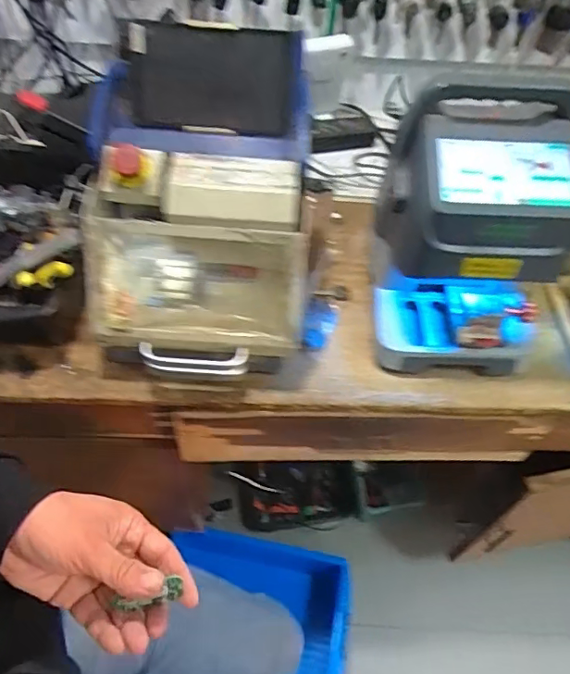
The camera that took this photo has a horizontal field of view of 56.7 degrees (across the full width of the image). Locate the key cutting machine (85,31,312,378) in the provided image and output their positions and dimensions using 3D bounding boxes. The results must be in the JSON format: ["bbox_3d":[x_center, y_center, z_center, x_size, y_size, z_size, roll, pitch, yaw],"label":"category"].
[{"bbox_3d":[-0.108,-0.162,0.677,0.260,0.328,0.288,1,54,-2],"label":"key cutting machine"}]

